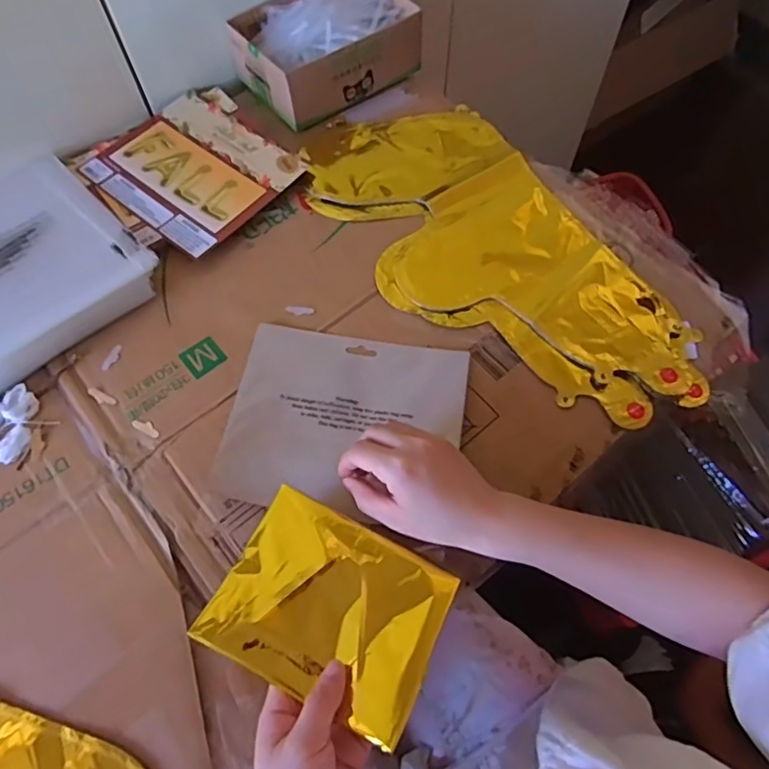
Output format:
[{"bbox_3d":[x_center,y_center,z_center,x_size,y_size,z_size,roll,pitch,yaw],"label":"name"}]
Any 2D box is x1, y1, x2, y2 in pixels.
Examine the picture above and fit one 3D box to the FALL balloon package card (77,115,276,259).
[{"bbox_3d":[-0.216,-0.211,0.602,0.184,0.008,0.109,37,70,15],"label":"FALL balloon package card"}]

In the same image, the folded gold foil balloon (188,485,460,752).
[{"bbox_3d":[-0.034,0.147,0.393,0.142,0.021,0.113,25,67,10],"label":"folded gold foil balloon"}]

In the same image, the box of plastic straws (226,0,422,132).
[{"bbox_3d":[-0.067,-0.392,0.662,0.193,0.060,0.141,-33,70,-15],"label":"box of plastic straws"}]

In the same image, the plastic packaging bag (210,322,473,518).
[{"bbox_3d":[-0.031,0.027,0.492,0.186,0.013,0.160,9,66,3],"label":"plastic packaging bag"}]

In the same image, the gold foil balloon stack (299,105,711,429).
[{"bbox_3d":[0.098,-0.134,0.566,0.208,0.014,0.430,-30,69,-13],"label":"gold foil balloon stack"}]

